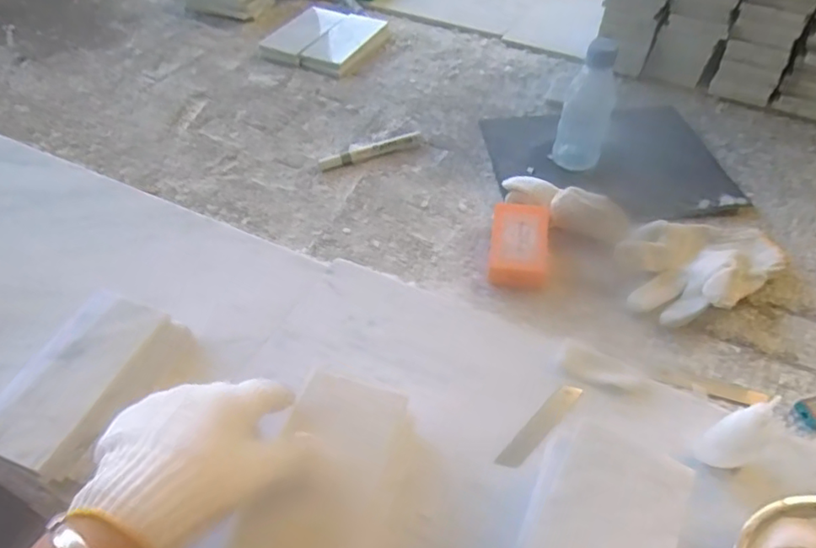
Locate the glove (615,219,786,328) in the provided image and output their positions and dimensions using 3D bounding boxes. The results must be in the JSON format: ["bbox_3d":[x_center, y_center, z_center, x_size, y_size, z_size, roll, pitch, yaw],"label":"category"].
[{"bbox_3d":[0.298,-0.015,0.589,0.179,0.048,0.117,-32,56,-21],"label":"glove"}]

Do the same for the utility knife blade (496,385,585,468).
[{"bbox_3d":[0.110,0.126,0.475,0.018,0.006,0.094,37,61,28],"label":"utility knife blade"}]

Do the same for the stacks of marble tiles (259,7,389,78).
[{"bbox_3d":[-0.129,-0.387,0.933,0.159,0.023,0.160,22,53,17],"label":"stacks of marble tiles"}]

